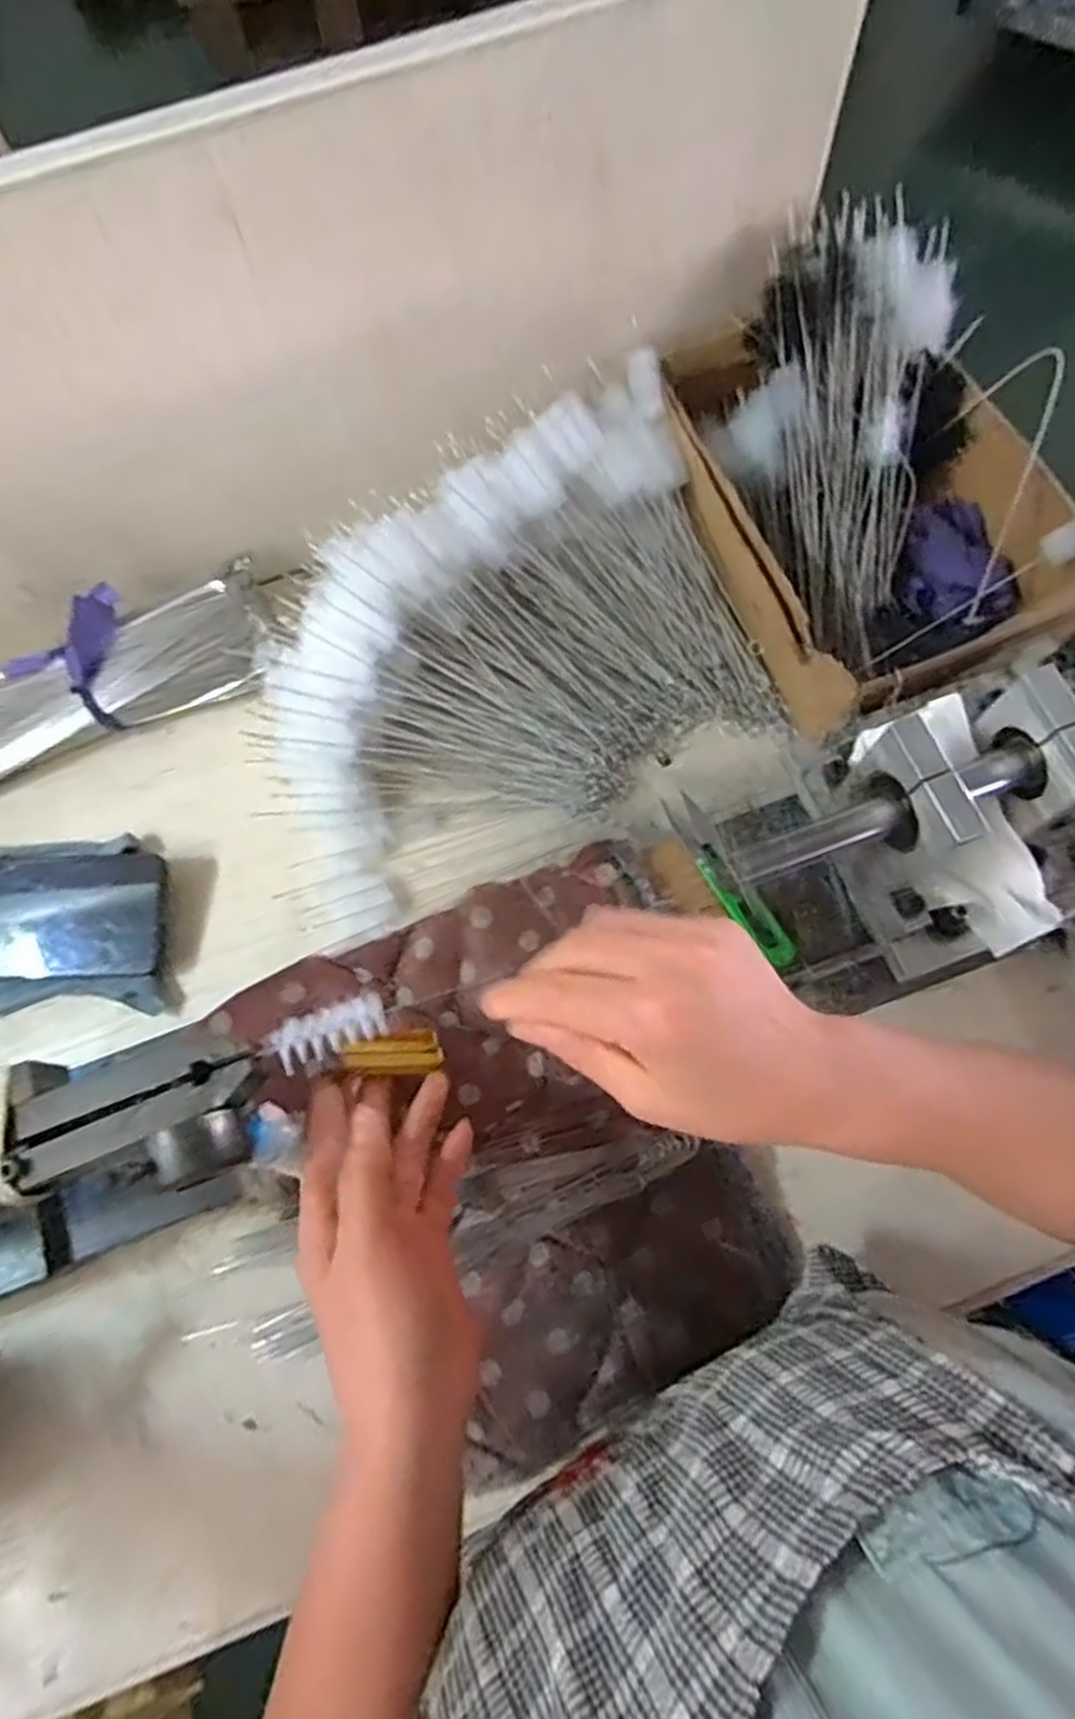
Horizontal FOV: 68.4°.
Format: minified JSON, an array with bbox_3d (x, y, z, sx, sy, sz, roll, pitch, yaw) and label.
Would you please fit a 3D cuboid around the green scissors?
[{"bbox_3d":[0.111,0.011,0.464,0.023,0.011,0.117,-27,72,-8],"label":"green scissors"}]

